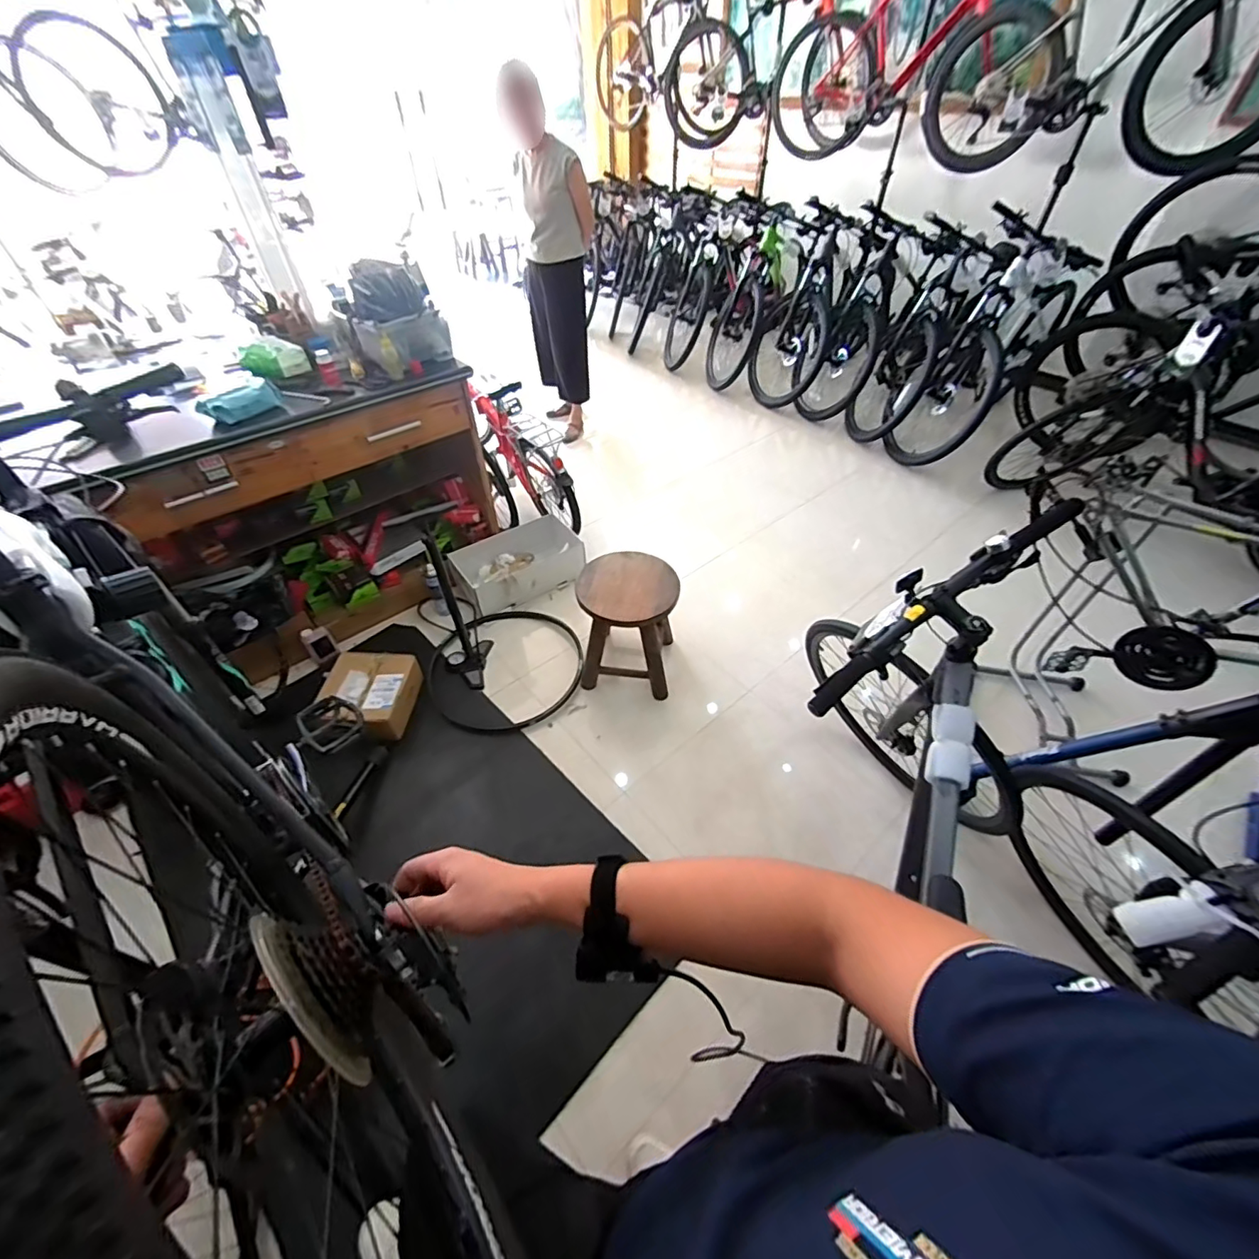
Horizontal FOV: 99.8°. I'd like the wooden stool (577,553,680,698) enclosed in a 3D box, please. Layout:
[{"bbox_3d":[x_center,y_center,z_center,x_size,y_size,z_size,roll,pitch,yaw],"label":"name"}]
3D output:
[{"bbox_3d":[-0.006,-0.022,1.892,0.335,0.385,0.324,3,46,3],"label":"wooden stool"}]

